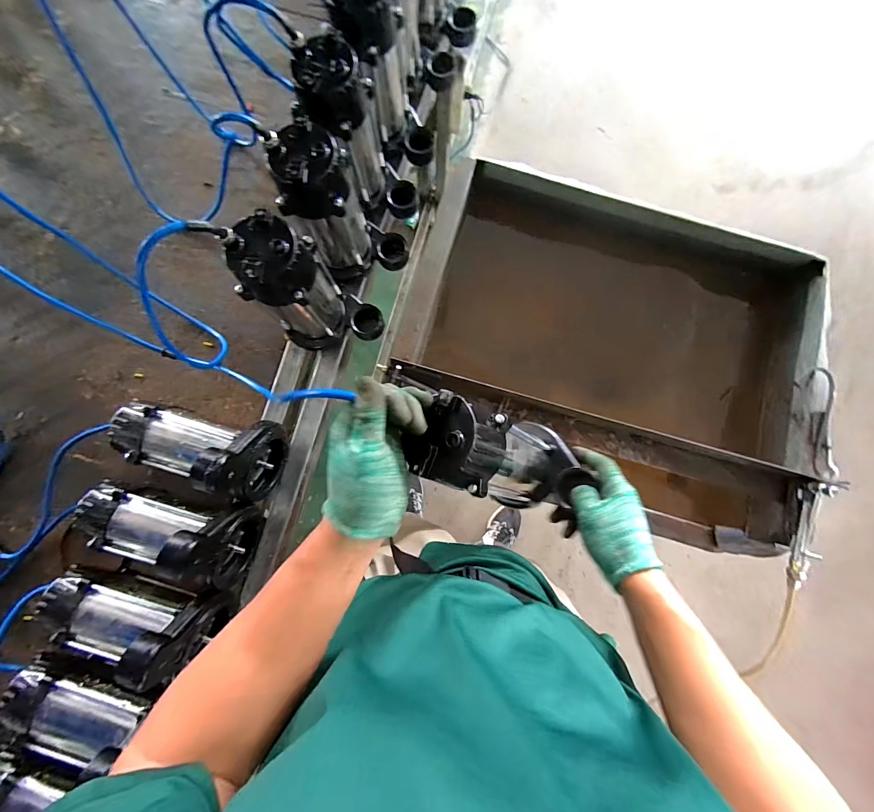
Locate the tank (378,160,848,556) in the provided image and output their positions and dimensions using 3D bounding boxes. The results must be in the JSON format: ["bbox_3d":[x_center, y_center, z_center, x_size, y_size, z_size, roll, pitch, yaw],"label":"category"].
[{"bbox_3d":[0.334,-0.114,0.797,0.769,0.303,0.546,22,82,3],"label":"tank"}]

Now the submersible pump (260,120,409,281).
[{"bbox_3d":[-0.131,-0.287,0.563,0.156,0.241,0.087,-13,82,-2],"label":"submersible pump"}]

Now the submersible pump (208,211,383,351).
[{"bbox_3d":[-0.167,-0.162,0.545,0.156,0.238,0.102,6,82,0],"label":"submersible pump"}]

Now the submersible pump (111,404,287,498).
[{"bbox_3d":[-0.366,0.068,0.551,0.237,0.168,0.118,7,82,1],"label":"submersible pump"}]

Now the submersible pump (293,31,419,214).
[{"bbox_3d":[-0.117,-0.400,0.571,0.145,0.218,0.119,-17,82,-3],"label":"submersible pump"}]

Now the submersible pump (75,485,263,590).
[{"bbox_3d":[-0.402,0.185,0.532,0.235,0.166,0.124,12,82,1],"label":"submersible pump"}]

